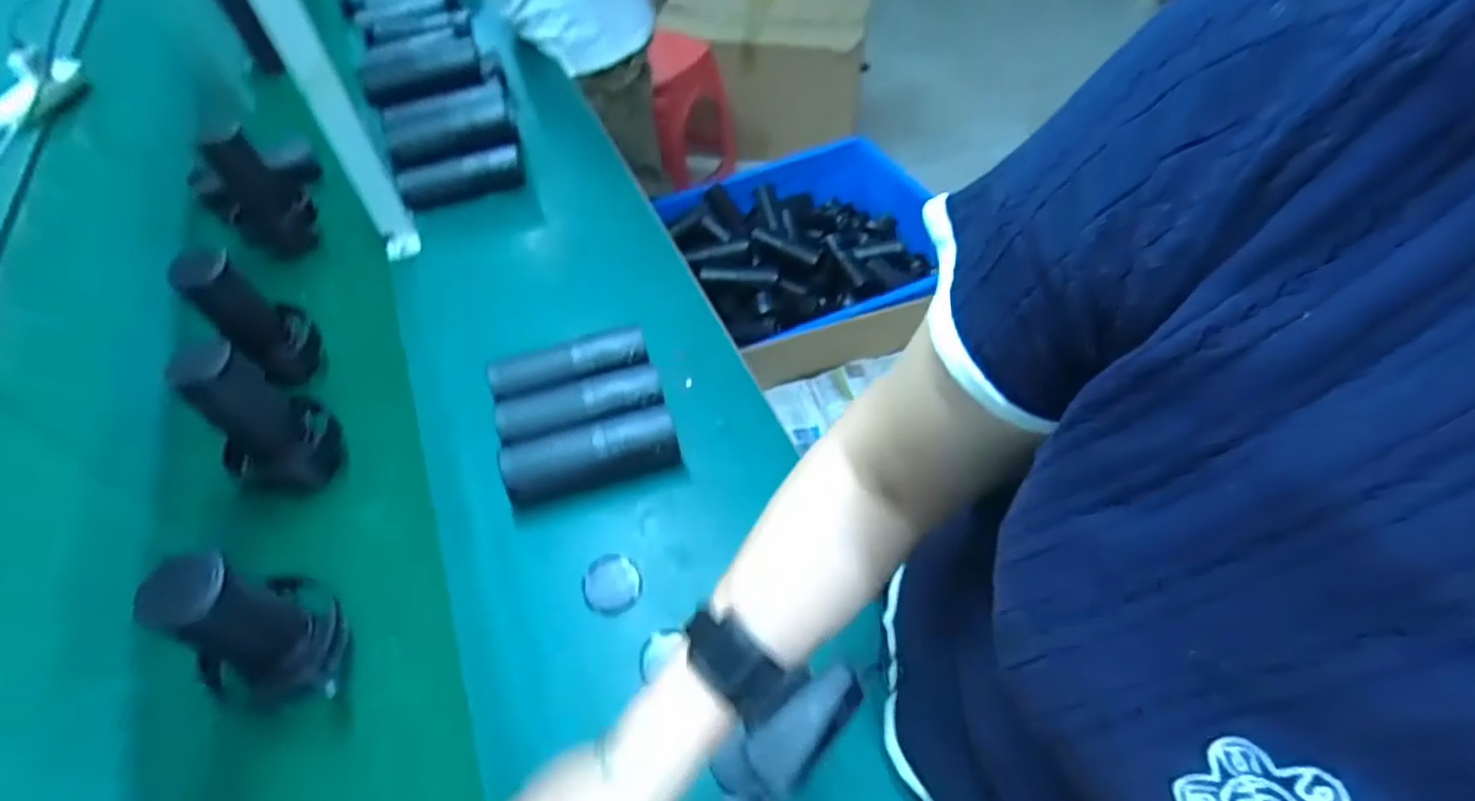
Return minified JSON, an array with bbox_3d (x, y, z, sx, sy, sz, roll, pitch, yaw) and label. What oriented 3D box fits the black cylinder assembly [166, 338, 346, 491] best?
[{"bbox_3d":[-0.438,0.015,0.623,0.070,0.149,0.089,36,61,26],"label":"black cylinder assembly"}]

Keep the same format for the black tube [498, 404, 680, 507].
[{"bbox_3d":[-0.138,0.058,0.647,0.163,0.049,0.054,-15,53,-10],"label":"black tube"}]

